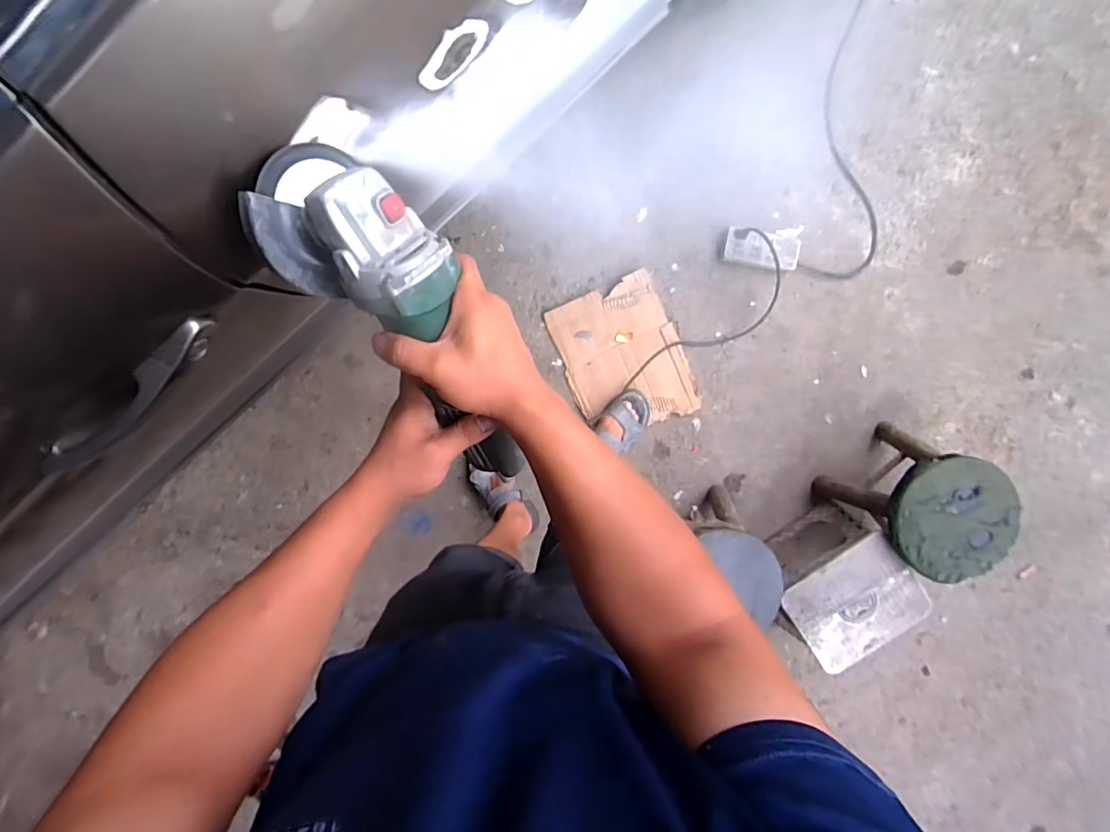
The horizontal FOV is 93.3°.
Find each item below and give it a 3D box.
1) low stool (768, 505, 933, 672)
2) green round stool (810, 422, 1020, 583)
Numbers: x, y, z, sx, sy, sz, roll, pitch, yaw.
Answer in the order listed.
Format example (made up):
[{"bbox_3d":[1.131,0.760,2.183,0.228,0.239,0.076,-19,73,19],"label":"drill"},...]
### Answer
[{"bbox_3d":[0.640,0.387,1.207,0.280,0.219,0.246,-31,97,1],"label":"low stool"},{"bbox_3d":[0.811,0.205,1.184,0.245,0.278,0.264,-44,96,3],"label":"green round stool"}]

